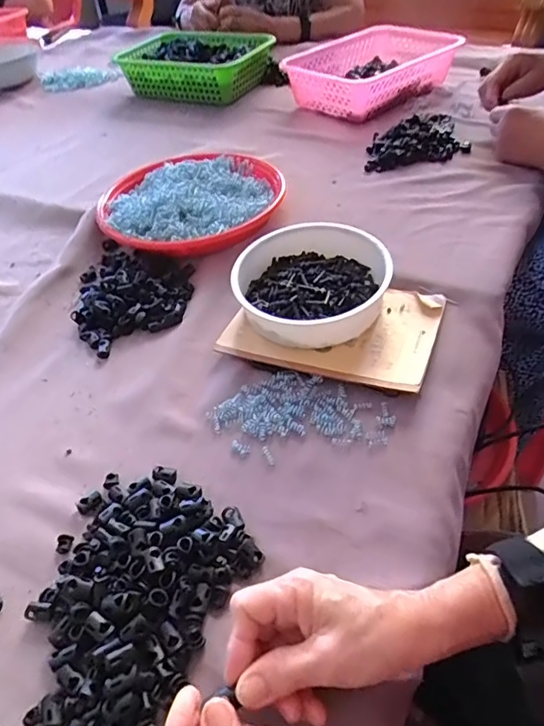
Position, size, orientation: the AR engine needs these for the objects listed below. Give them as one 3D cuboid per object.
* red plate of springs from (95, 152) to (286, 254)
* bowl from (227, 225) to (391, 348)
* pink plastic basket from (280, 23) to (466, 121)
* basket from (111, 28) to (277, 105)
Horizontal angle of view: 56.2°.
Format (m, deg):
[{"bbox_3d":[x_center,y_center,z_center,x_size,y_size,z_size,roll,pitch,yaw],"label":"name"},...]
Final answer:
[{"bbox_3d":[-0.108,-0.222,0.706,0.236,0.045,0.239,-4,45,4],"label":"red plate of springs"},{"bbox_3d":[0.037,-0.082,0.541,0.160,0.053,0.160,-4,45,4],"label":"bowl"},{"bbox_3d":[0.186,-0.547,0.940,0.363,0.071,0.178,-37,52,-26],"label":"pink plastic basket"},{"bbox_3d":[-0.149,-0.593,1.022,0.271,0.075,0.203,18,50,23],"label":"basket"}]

